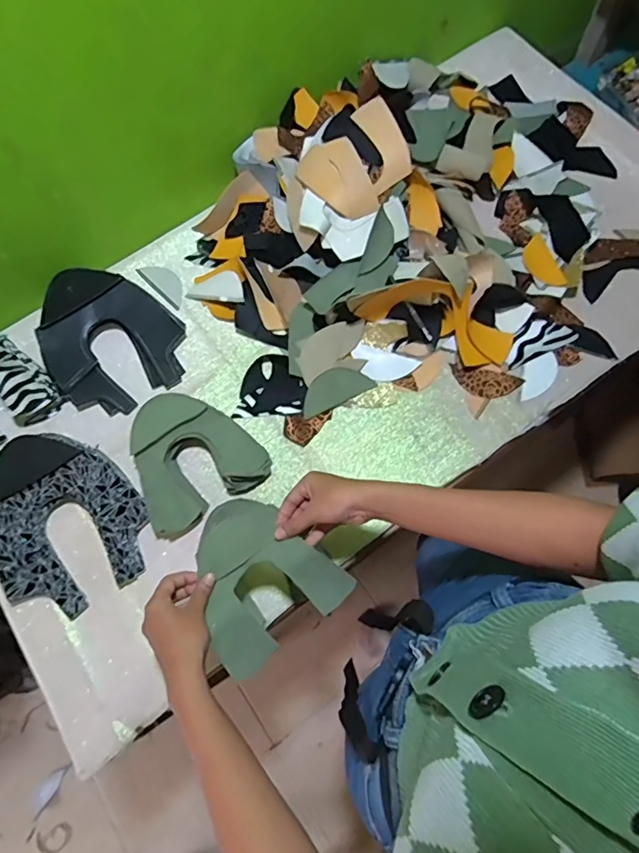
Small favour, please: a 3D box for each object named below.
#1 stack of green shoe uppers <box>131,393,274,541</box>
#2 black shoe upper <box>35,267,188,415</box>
[{"bbox_3d":[-0.180,0.038,0.686,0.176,0.044,0.170,-34,72,-9],"label":"stack of green shoe uppers"},{"bbox_3d":[-0.318,-0.136,0.747,0.195,0.051,0.227,-39,73,-10],"label":"black shoe upper"}]

